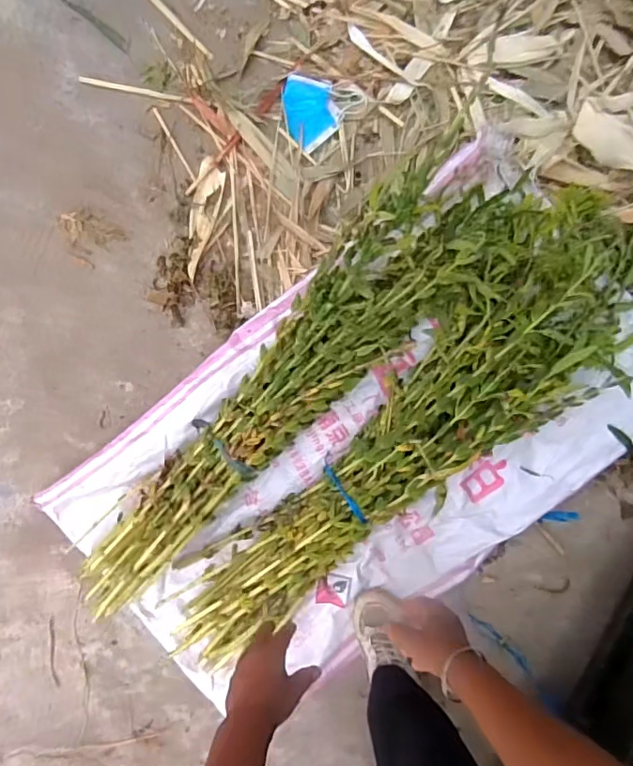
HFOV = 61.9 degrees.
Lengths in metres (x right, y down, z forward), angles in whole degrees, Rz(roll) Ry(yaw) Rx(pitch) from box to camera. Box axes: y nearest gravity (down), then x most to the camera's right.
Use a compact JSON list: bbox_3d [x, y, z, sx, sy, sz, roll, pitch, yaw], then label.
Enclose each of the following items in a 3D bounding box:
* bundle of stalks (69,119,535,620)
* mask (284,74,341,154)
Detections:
[{"bbox_3d":[-0.043,0.000,0.862,0.188,0.240,0.972,44,92,2],"label":"bundle of stalks"},{"bbox_3d":[-0.012,-0.507,0.975,0.096,0.009,0.135,-20,89,3],"label":"mask"}]

